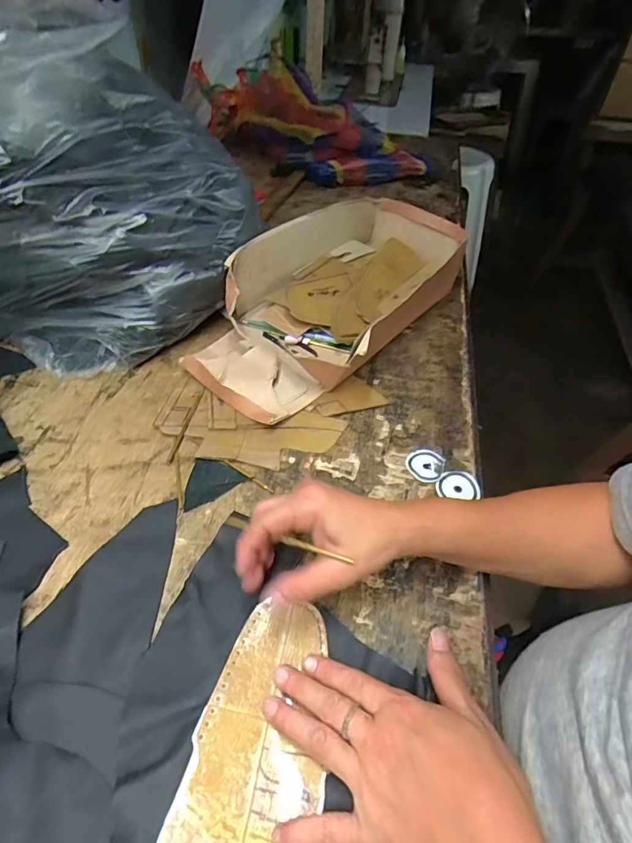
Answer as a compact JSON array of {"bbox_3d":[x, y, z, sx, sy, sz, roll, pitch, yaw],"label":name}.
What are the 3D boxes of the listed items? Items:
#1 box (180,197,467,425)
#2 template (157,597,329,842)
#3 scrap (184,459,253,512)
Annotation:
[{"bbox_3d":[0.022,-0.156,0.550,0.195,0.092,0.371,27,50,23],"label":"box"},{"bbox_3d":[-0.030,0.186,0.284,0.080,0.006,0.144,12,46,4],"label":"template"},{"bbox_3d":[-0.098,0.052,0.415,0.057,0.004,0.046,-31,56,-21],"label":"scrap"}]

